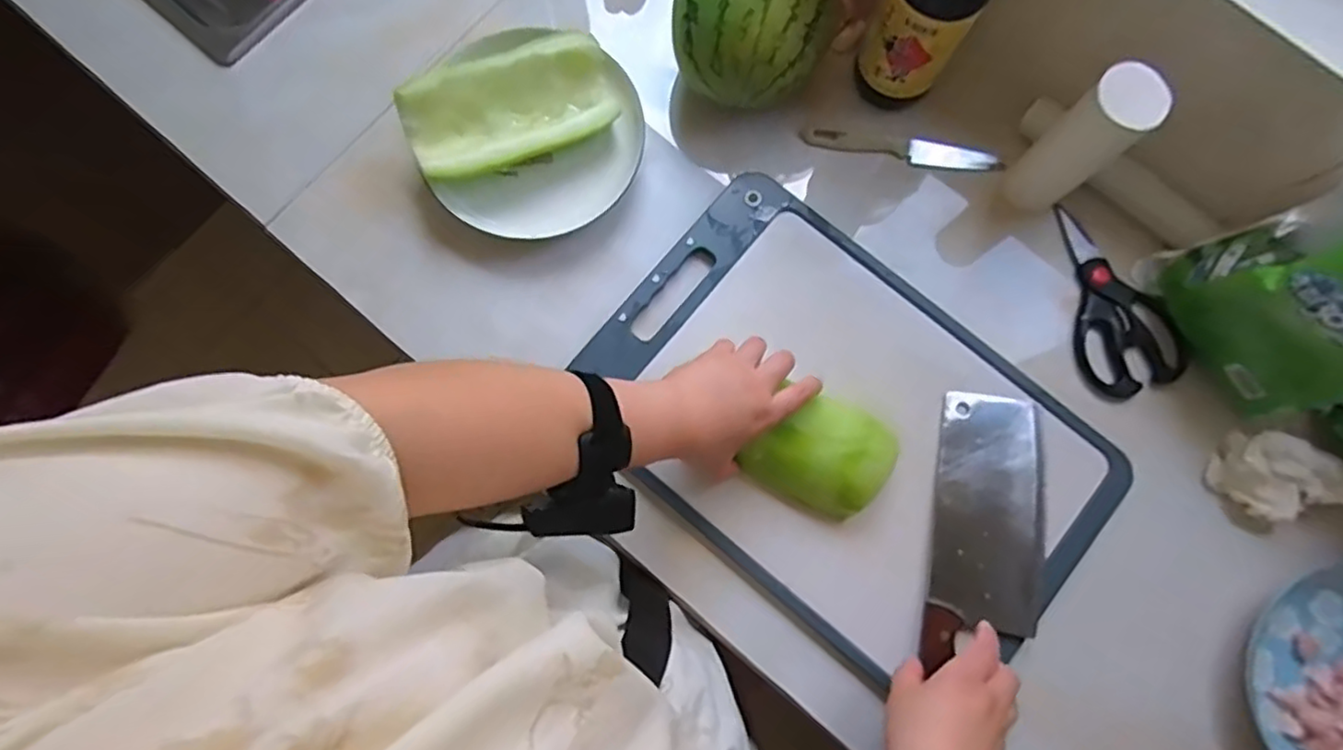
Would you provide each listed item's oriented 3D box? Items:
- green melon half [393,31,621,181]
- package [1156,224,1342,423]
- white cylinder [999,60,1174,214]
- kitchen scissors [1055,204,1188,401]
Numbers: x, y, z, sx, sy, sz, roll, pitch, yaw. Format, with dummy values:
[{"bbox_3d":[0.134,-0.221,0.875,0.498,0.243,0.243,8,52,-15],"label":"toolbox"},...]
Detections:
[{"bbox_3d":[-0.135,-0.226,0.578,0.174,0.078,0.079,-27,79,-4],"label":"green melon half"},{"bbox_3d":[0.477,-0.039,0.511,0.064,0.159,0.157,-34,80,-5],"label":"package"},{"bbox_3d":[0.324,-0.180,0.536,0.051,0.137,0.058,44,83,9],"label":"white cylinder"},{"bbox_3d":[0.388,-0.069,0.596,0.087,0.015,0.174,-20,79,-2],"label":"kitchen scissors"}]

